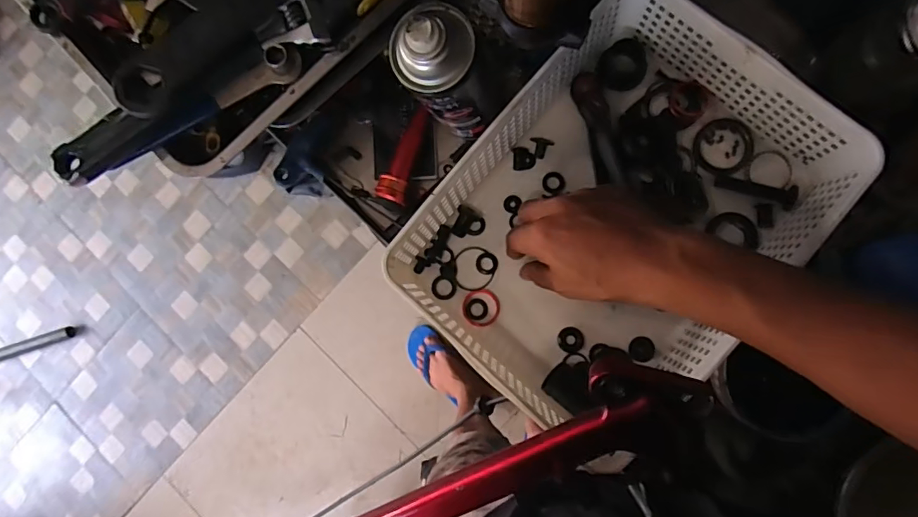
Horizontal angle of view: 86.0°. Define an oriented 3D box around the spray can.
[{"bbox_3d":[-0.012,-0.139,0.395,0.058,0.163,0.049,-17,86,6],"label":"spray can"}]

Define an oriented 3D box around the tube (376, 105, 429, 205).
[{"bbox_3d":[-0.055,-0.101,0.483,0.027,0.022,0.095,15,90,7],"label":"tube"}]

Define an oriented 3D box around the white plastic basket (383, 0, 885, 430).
[{"bbox_3d":[0.131,-0.036,0.416,0.243,0.076,0.320,40,93,6],"label":"white plastic basket"}]

